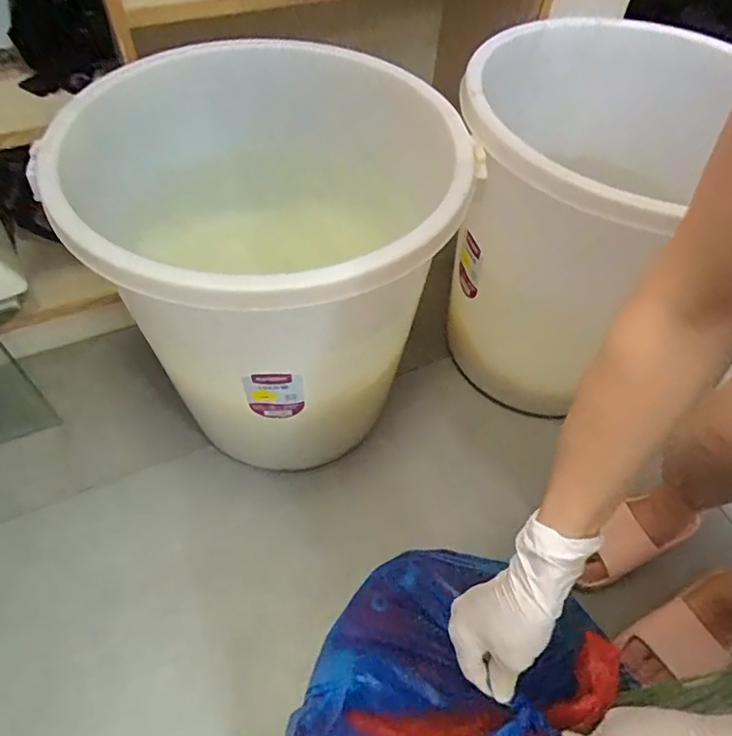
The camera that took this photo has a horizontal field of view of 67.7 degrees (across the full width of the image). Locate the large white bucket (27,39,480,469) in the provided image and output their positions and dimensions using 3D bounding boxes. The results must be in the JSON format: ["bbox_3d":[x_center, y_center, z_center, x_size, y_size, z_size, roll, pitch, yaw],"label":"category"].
[{"bbox_3d":[-0.115,-0.158,0.775,0.457,0.453,0.524,8,54,2],"label":"large white bucket"}]

